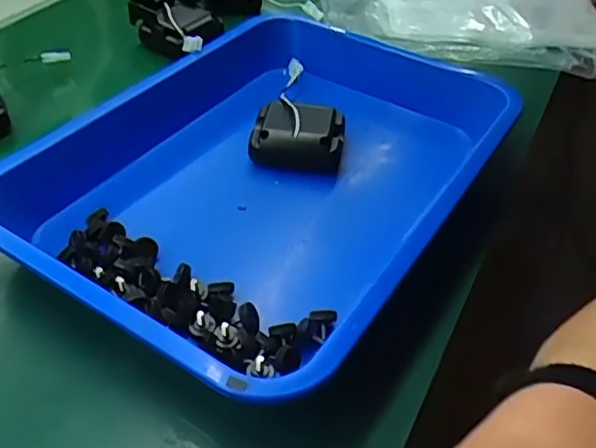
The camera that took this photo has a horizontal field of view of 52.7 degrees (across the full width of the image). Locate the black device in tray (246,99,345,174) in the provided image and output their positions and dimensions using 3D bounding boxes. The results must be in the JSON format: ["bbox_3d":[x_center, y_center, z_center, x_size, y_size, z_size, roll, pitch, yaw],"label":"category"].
[{"bbox_3d":[0.000,-0.068,0.474,0.071,0.034,0.052,8,42,4],"label":"black device in tray"}]

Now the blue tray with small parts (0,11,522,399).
[{"bbox_3d":[-0.017,-0.045,0.438,0.255,0.052,0.352,25,46,22],"label":"blue tray with small parts"}]

